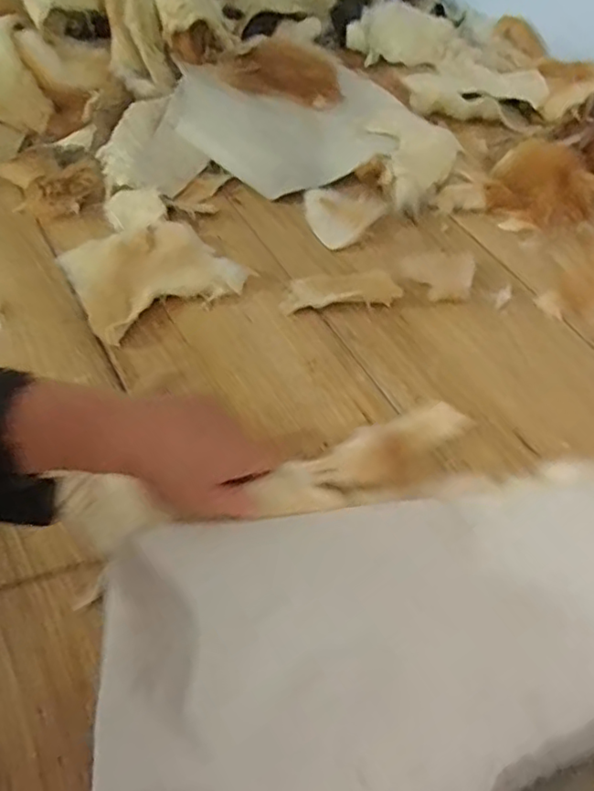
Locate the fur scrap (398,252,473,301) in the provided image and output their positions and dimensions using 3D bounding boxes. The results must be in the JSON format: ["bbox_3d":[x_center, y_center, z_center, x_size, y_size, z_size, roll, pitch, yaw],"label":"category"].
[{"bbox_3d":[0.156,-0.130,0.664,0.082,0.004,0.063,-5,55,-4],"label":"fur scrap"}]

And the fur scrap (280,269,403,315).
[{"bbox_3d":[0.045,-0.112,0.651,0.125,0.007,0.044,-7,56,-6],"label":"fur scrap"}]

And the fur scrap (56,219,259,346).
[{"bbox_3d":[-0.161,-0.142,0.671,0.166,0.018,0.151,-27,60,-18],"label":"fur scrap"}]

